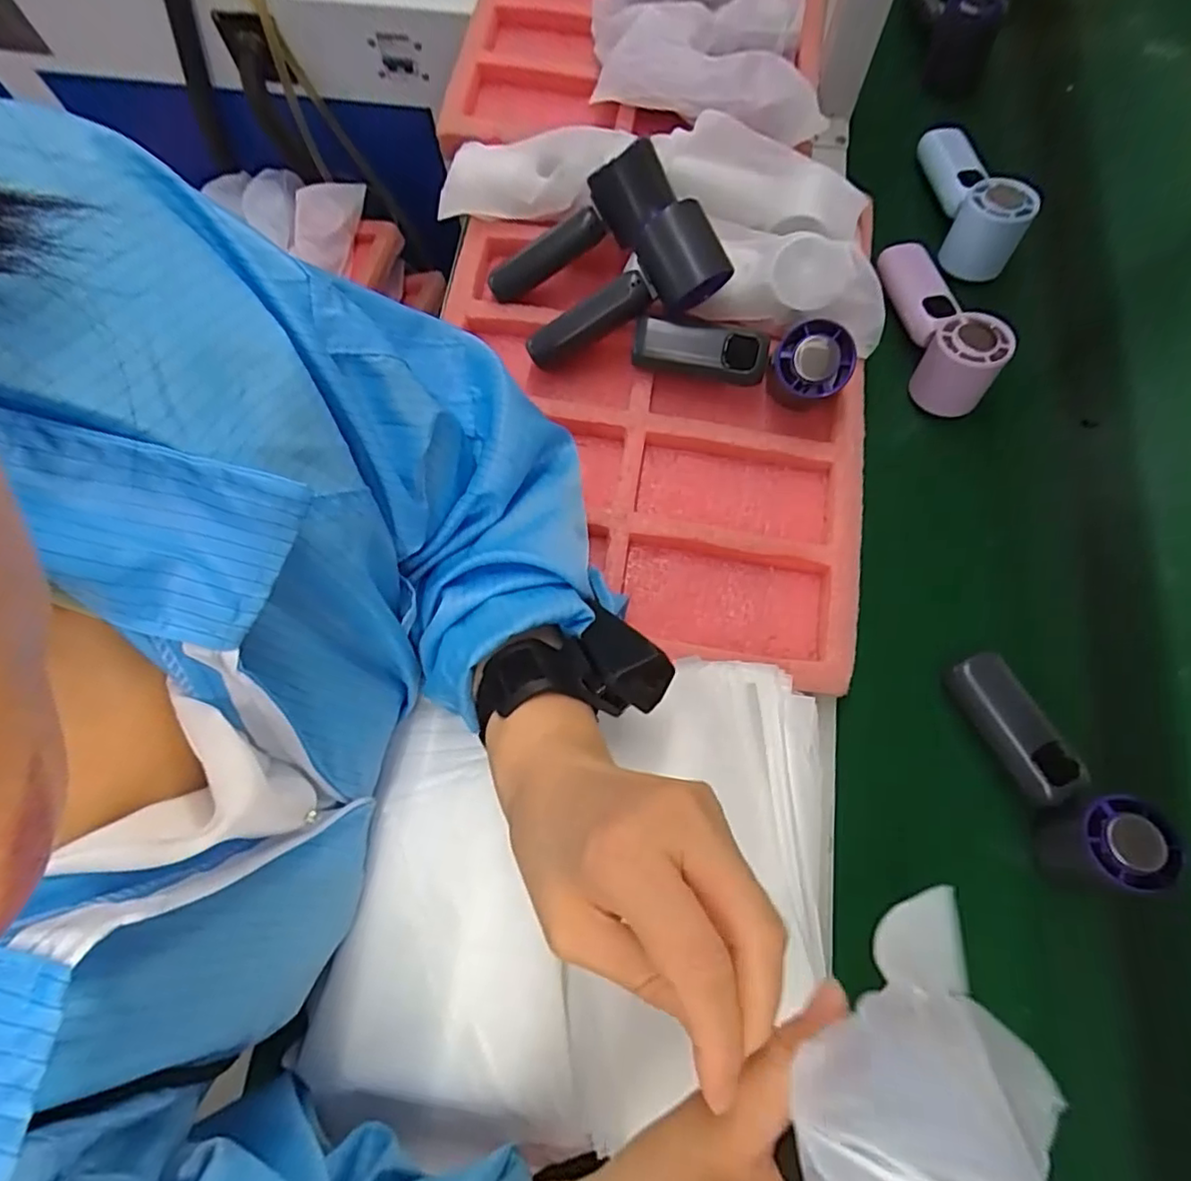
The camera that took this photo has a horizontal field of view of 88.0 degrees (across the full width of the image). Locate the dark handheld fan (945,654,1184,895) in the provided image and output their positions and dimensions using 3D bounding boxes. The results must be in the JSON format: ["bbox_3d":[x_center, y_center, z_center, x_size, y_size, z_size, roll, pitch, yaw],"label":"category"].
[{"bbox_3d":[0.284,0.109,0.388,0.040,0.067,0.148,-24,72,-6],"label":"dark handheld fan"}]

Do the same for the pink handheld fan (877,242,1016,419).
[{"bbox_3d":[0.265,-0.207,0.480,0.047,0.050,0.145,-15,71,-3],"label":"pink handheld fan"}]

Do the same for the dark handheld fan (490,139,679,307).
[{"bbox_3d":[-0.013,-0.267,0.474,0.153,0.048,0.065,-24,69,24],"label":"dark handheld fan"}]

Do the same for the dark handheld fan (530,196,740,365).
[{"bbox_3d":[0.018,-0.211,0.450,0.154,0.061,0.050,-28,71,16],"label":"dark handheld fan"}]

